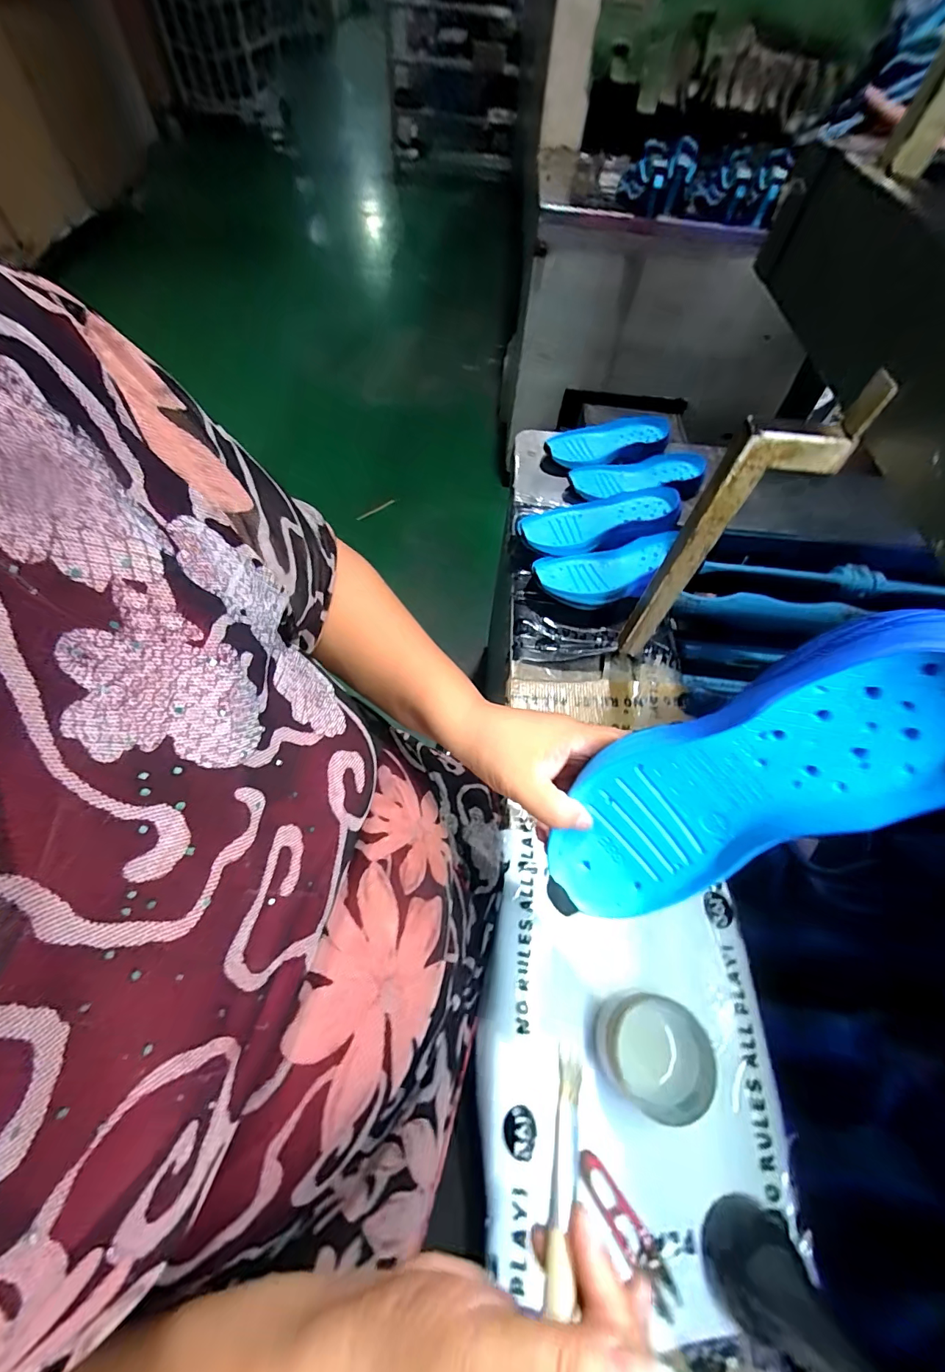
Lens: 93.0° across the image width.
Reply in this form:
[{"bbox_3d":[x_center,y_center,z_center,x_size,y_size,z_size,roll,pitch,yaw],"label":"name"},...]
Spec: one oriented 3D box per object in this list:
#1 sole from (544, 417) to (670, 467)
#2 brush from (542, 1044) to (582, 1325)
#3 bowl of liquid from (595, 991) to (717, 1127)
[{"bbox_3d":[0.259,-0.468,0.853,0.258,0.026,0.096,-24,67,-15],"label":"sole"},{"bbox_3d":[0.032,0.221,0.162,0.010,0.011,0.150,15,33,6],"label":"brush"},{"bbox_3d":[0.152,0.310,0.381,0.082,0.054,0.079,1,61,-2],"label":"bowl of liquid"}]

